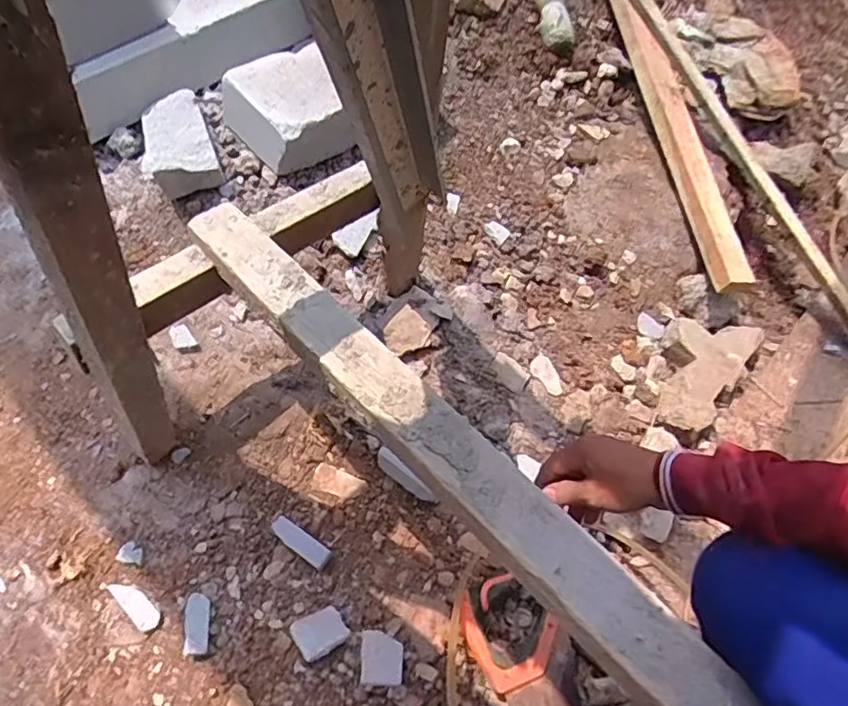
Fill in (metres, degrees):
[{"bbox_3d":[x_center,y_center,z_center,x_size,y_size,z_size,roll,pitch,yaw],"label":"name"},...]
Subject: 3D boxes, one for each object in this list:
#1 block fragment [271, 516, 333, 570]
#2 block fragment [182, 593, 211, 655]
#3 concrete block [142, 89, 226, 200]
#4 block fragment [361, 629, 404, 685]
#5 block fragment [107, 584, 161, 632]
[{"bbox_3d":[-0.163,0.248,0.774,0.086,0.017,0.027,36,61,6],"label":"block fragment"},{"bbox_3d":[-0.267,0.318,0.691,0.026,0.018,0.068,-9,54,-6],"label":"block fragment"},{"bbox_3d":[-0.419,-0.355,0.994,0.115,0.070,0.206,-18,56,-12],"label":"concrete block"},{"bbox_3d":[-0.051,0.370,0.715,0.050,0.014,0.058,1,54,2],"label":"block fragment"},{"bbox_3d":[-0.341,0.296,0.693,0.073,0.009,0.025,35,61,23],"label":"block fragment"}]

